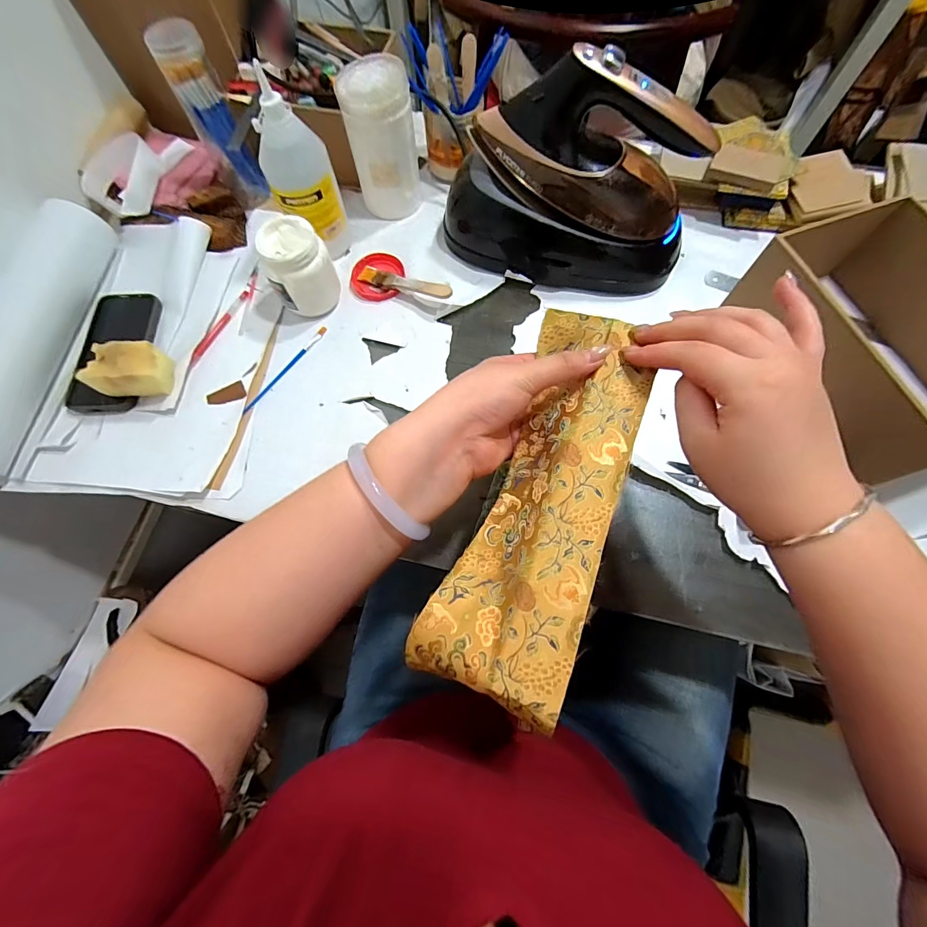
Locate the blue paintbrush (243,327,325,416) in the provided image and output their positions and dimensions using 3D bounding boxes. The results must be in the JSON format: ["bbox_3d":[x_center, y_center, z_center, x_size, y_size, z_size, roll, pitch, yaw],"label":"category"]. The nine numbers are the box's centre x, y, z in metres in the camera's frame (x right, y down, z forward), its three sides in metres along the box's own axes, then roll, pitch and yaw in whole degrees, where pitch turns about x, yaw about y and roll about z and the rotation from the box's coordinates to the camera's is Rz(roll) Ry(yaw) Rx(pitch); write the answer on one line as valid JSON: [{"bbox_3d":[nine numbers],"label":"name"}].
[{"bbox_3d":[-0.218,-0.115,0.504,0.010,0.004,0.143,33,75,12],"label":"blue paintbrush"}]

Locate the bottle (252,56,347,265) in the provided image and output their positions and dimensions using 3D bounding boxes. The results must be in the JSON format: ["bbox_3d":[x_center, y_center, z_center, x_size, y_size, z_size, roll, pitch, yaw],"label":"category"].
[{"bbox_3d":[-0.191,-0.331,0.487,0.065,0.169,0.075,18,72,8],"label":"bottle"}]

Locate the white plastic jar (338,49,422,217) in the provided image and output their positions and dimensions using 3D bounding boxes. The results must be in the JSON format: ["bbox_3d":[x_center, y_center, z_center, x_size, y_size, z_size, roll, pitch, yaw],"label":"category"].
[{"bbox_3d":[-0.103,-0.411,0.528,0.083,0.148,0.088,-10,71,-2],"label":"white plastic jar"}]

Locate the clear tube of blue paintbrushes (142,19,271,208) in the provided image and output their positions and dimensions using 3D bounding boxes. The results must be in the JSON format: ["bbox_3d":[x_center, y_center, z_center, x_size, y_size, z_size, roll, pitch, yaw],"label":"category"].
[{"bbox_3d":[-0.316,-0.434,0.529,0.052,0.187,0.043,-31,72,-9],"label":"clear tube of blue paintbrushes"}]

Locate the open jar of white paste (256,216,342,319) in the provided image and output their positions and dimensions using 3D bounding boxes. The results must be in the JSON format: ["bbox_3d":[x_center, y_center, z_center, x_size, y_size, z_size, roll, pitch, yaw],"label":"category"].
[{"bbox_3d":[-0.198,-0.237,0.497,0.077,0.087,0.079,-25,72,-7],"label":"open jar of white paste"}]

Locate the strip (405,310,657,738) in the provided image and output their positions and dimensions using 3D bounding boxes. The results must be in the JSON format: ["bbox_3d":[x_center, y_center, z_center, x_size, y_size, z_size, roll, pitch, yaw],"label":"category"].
[{"bbox_3d":[0.059,0.016,0.285,0.089,0.040,0.271,20,72,9],"label":"strip"}]

